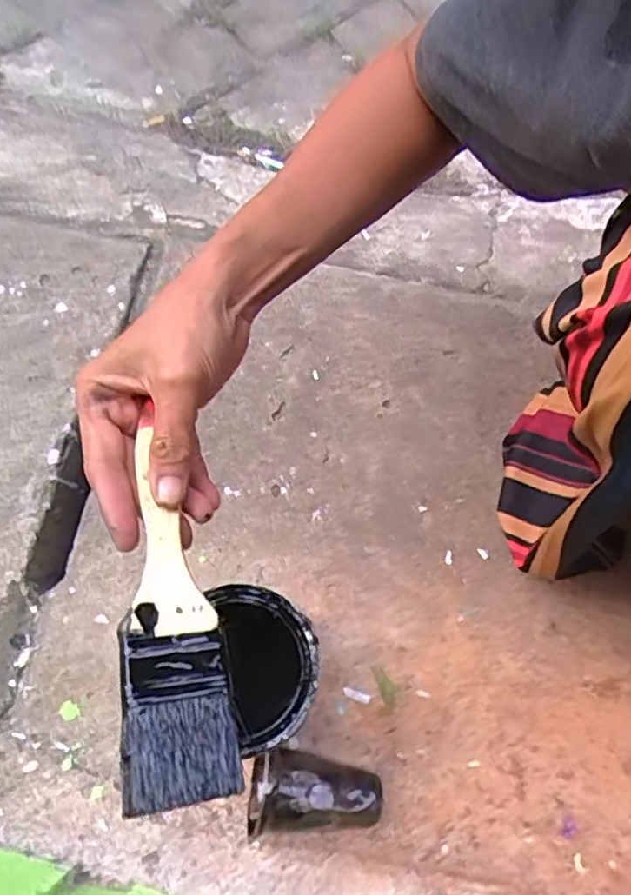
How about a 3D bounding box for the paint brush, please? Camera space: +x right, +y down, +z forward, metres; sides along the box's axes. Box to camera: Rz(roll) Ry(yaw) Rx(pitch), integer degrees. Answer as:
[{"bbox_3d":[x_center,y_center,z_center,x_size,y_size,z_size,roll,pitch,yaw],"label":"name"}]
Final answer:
[{"bbox_3d":[-0.067,0.073,0.288,0.044,0.014,0.154,-3,68,-22],"label":"paint brush"}]

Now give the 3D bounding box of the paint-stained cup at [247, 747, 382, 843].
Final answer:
[{"bbox_3d":[0.003,0.250,0.474,0.092,0.056,0.056,0,74,-2],"label":"paint-stained cup"}]

